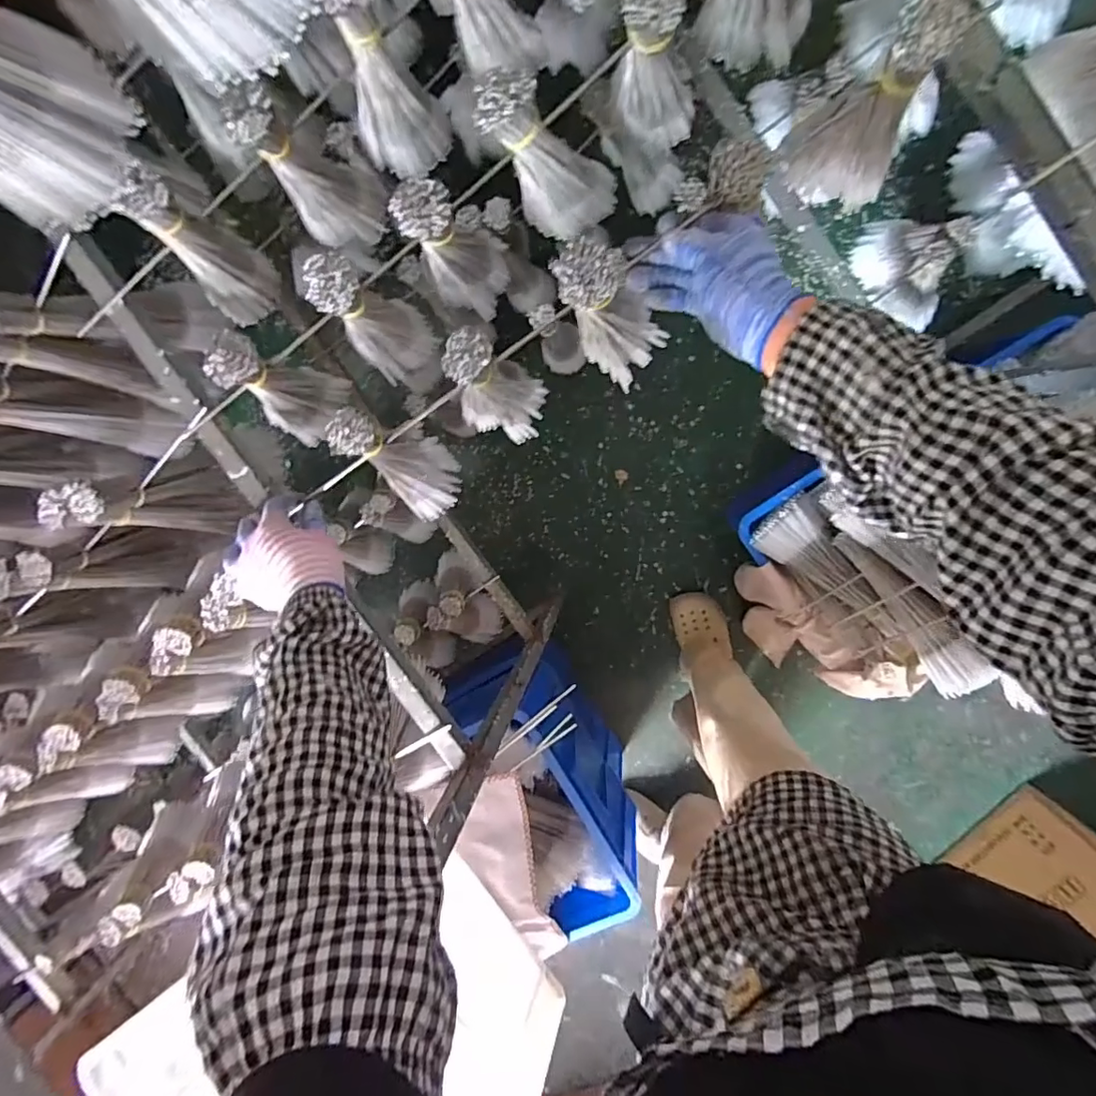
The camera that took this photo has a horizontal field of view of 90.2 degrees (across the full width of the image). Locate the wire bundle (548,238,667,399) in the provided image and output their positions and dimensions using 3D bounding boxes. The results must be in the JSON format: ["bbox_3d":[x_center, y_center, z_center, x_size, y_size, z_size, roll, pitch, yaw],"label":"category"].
[{"bbox_3d":[0.053,-0.221,0.517,0.069,0.177,0.067,35,97,22],"label":"wire bundle"}]

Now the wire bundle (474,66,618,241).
[{"bbox_3d":[-0.009,-0.370,0.516,0.075,0.174,0.064,30,97,27],"label":"wire bundle"}]

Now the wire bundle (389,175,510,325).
[{"bbox_3d":[-0.088,-0.296,0.552,0.083,0.153,0.079,-15,95,4],"label":"wire bundle"}]

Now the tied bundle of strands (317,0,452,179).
[{"bbox_3d":[-0.155,-0.427,0.507,0.079,0.160,0.081,-42,93,6],"label":"tied bundle of strands"}]

